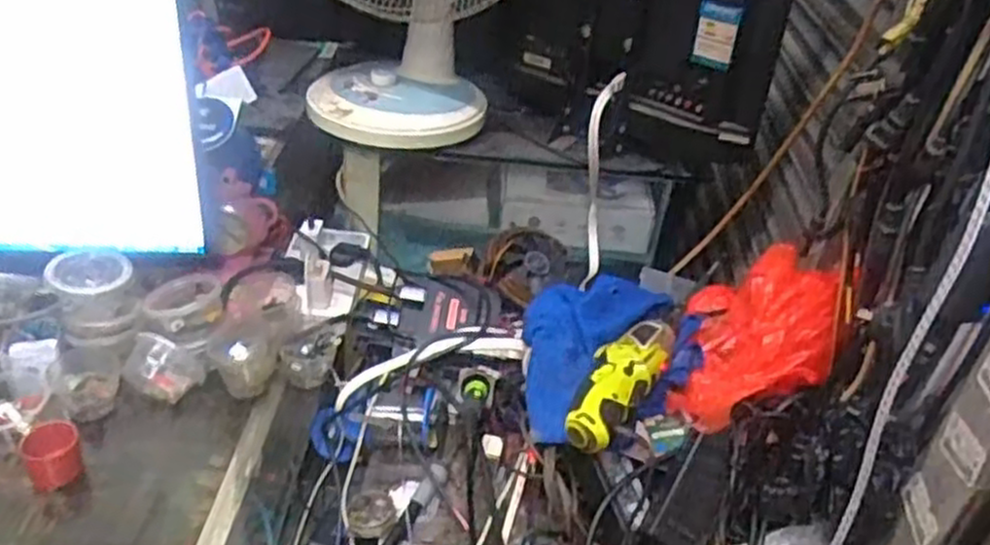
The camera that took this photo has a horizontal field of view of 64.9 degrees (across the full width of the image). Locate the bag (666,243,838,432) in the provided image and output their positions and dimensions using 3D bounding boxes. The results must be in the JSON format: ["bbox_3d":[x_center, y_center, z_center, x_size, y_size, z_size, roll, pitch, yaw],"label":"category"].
[{"bbox_3d":[0.263,0.060,0.790,0.129,0.127,0.231,14,35,12],"label":"bag"}]

